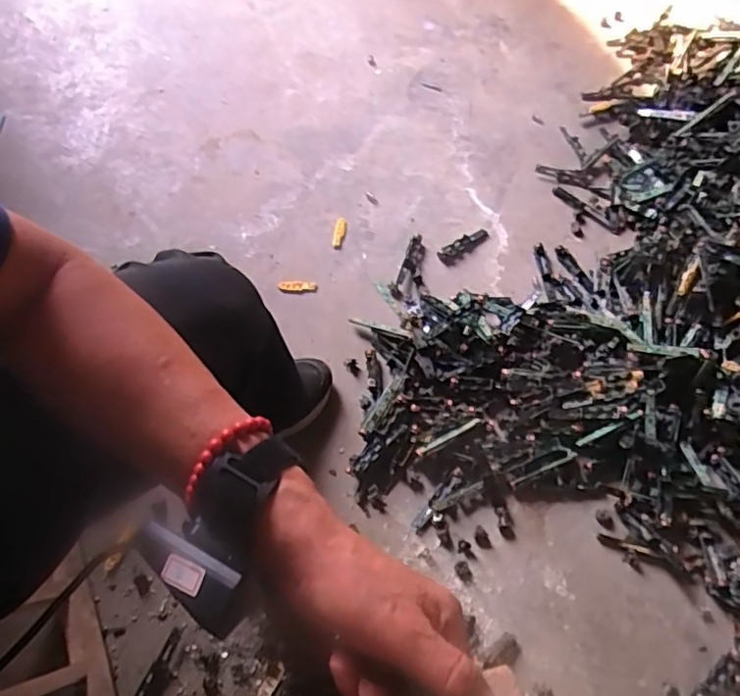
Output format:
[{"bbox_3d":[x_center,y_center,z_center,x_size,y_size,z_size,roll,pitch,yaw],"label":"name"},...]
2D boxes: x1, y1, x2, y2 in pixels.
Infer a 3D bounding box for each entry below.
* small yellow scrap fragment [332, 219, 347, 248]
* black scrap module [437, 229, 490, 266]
[{"bbox_3d":[-0.054,-0.206,1.019,0.019,0.011,0.064,9,65,2],"label":"small yellow scrap fragment"},{"bbox_3d":[0.168,-0.181,1.011,0.104,0.014,0.031,-27,69,-14],"label":"black scrap module"}]

